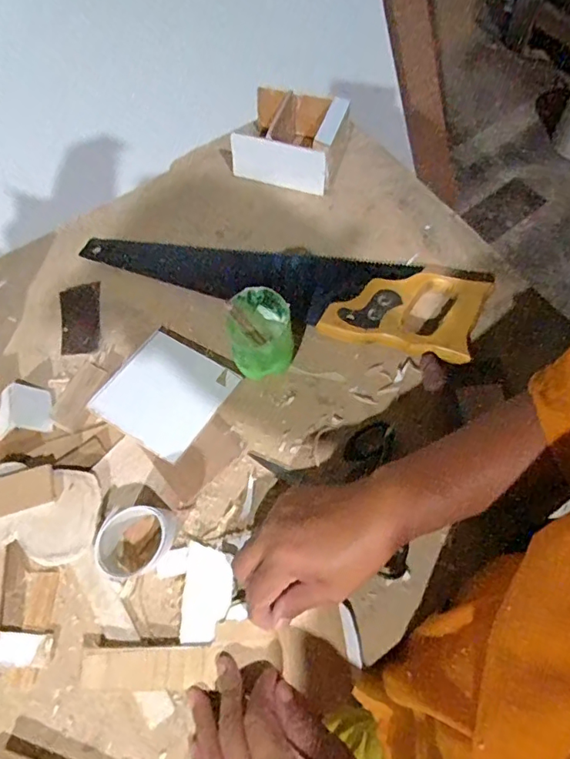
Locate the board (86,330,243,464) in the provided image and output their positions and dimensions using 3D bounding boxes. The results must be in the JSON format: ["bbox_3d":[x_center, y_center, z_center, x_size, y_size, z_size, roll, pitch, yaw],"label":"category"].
[{"bbox_3d":[-0.108,0.012,0.473,0.095,0.006,0.101,32,65,11],"label":"board"}]

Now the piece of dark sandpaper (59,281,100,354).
[{"bbox_3d":[-0.209,-0.062,0.530,0.039,0.006,0.081,-9,65,0],"label":"piece of dark sandpaper"}]

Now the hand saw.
[{"bbox_3d":[-0.012,-0.107,0.527,0.403,0.025,0.103,15,67,10],"label":"hand saw"}]

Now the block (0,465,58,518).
[{"bbox_3d":[-0.226,0.093,0.409,0.084,0.006,0.032,-15,83,-22],"label":"block"}]

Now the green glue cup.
[{"bbox_3d":[-0.022,-0.038,0.467,0.057,0.076,0.064,-3,64,1],"label":"green glue cup"}]

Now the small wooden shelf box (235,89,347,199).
[{"bbox_3d":[0.000,-0.273,0.595,0.125,0.061,0.091,16,66,10],"label":"small wooden shelf box"}]

